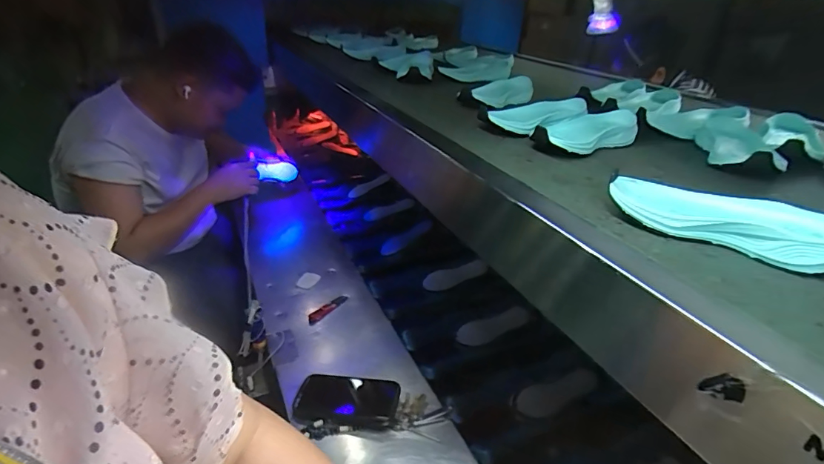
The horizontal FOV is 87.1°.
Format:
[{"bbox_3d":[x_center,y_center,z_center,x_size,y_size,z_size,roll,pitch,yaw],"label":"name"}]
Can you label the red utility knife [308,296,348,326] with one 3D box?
[{"bbox_3d":[-0.183,0.167,0.934,0.026,0.012,0.102,25,36,33],"label":"red utility knife"}]

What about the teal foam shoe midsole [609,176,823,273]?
[{"bbox_3d":[0.287,-0.016,0.404,0.184,0.032,0.075,25,36,33],"label":"teal foam shoe midsole"}]

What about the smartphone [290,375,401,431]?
[{"bbox_3d":[-0.109,0.278,0.709,0.168,0.012,0.090,4,36,9],"label":"smartphone"}]

